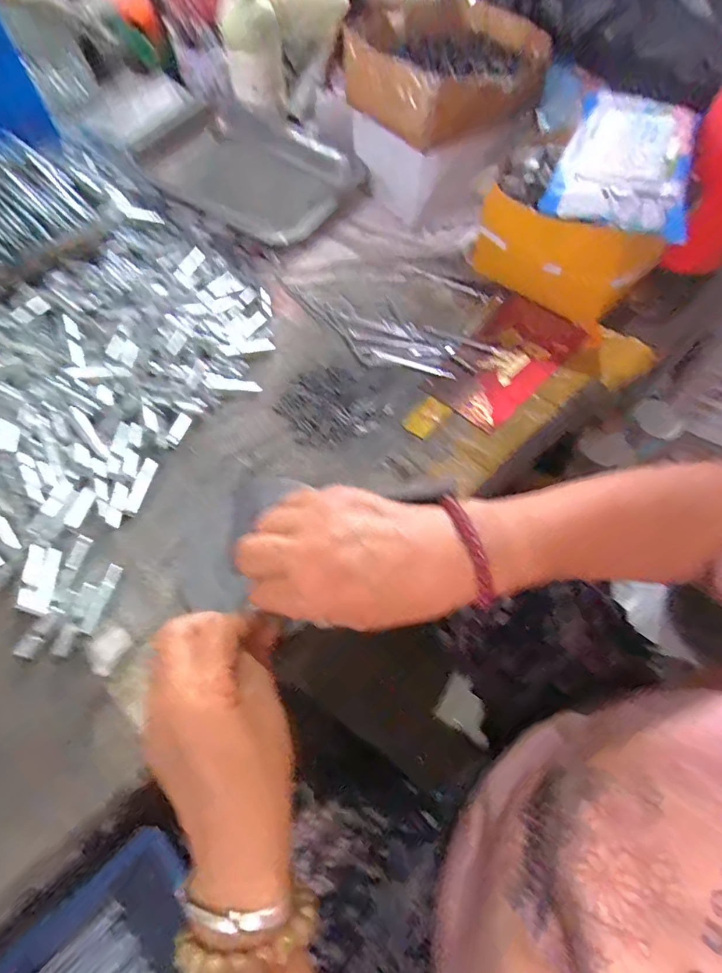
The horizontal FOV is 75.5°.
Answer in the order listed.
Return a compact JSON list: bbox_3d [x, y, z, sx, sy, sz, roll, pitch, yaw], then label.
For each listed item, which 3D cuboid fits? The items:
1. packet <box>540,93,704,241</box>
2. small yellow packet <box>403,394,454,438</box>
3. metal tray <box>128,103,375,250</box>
[{"bbox_3d":[0.234,-0.290,0.412,0.113,0.030,0.172,17,64,9],"label":"packet"},{"bbox_3d":[0.062,-0.064,0.430,0.028,0.004,0.045,40,69,19],"label":"small yellow packet"},{"bbox_3d":[-0.141,-0.405,0.590,0.281,0.032,0.184,38,69,18],"label":"metal tray"}]

